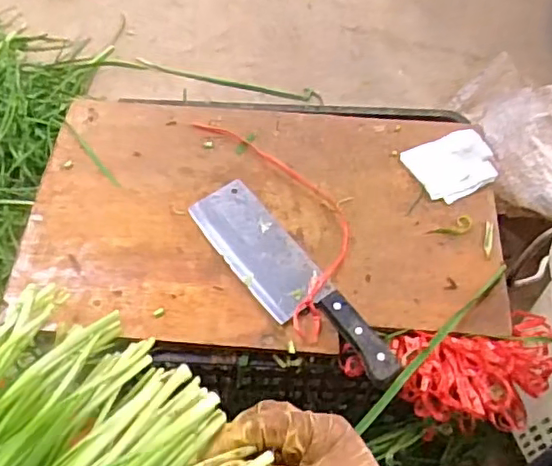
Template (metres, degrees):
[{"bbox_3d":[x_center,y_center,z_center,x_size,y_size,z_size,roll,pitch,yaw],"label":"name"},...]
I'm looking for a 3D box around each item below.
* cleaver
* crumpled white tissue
[{"bbox_3d":[0.014,0.048,0.604,0.070,0.025,0.272,-33,65,-20],"label":"cleaver"},{"bbox_3d":[0.205,-0.081,0.685,0.092,0.015,0.080,-22,62,-15],"label":"crumpled white tissue"}]

